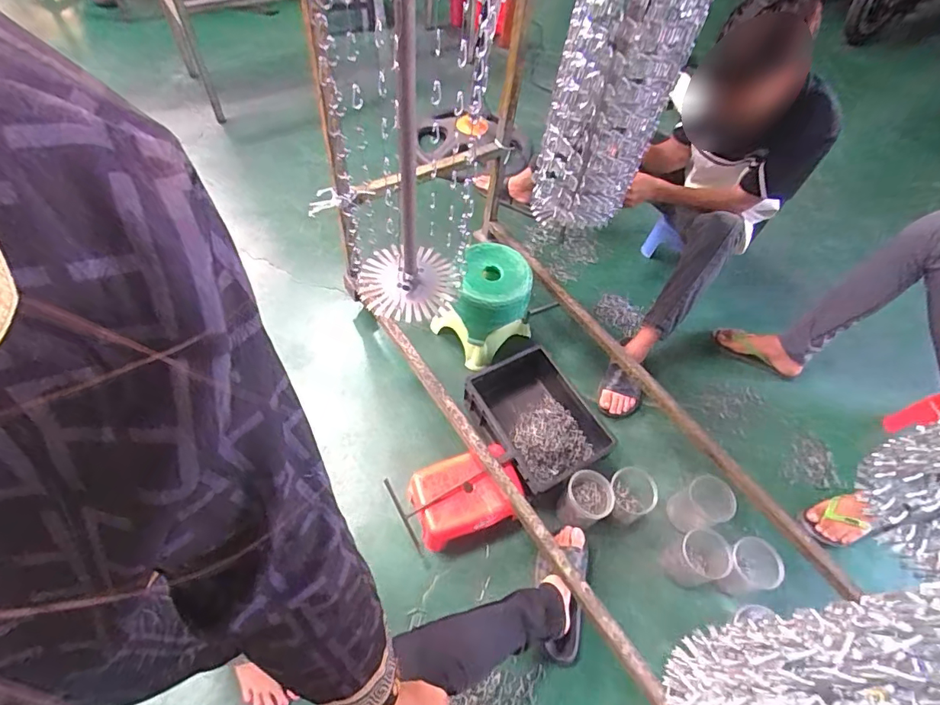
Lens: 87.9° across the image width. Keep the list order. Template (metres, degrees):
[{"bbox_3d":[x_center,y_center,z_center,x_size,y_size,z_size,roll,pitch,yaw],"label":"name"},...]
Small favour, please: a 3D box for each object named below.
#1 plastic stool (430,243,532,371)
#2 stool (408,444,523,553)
[{"bbox_3d":[0.043,-0.122,1.342,0.217,0.252,0.218,3,56,-4],"label":"plastic stool"},{"bbox_3d":[-0.011,0.326,1.128,0.240,0.122,0.182,-17,60,-16],"label":"stool"}]

